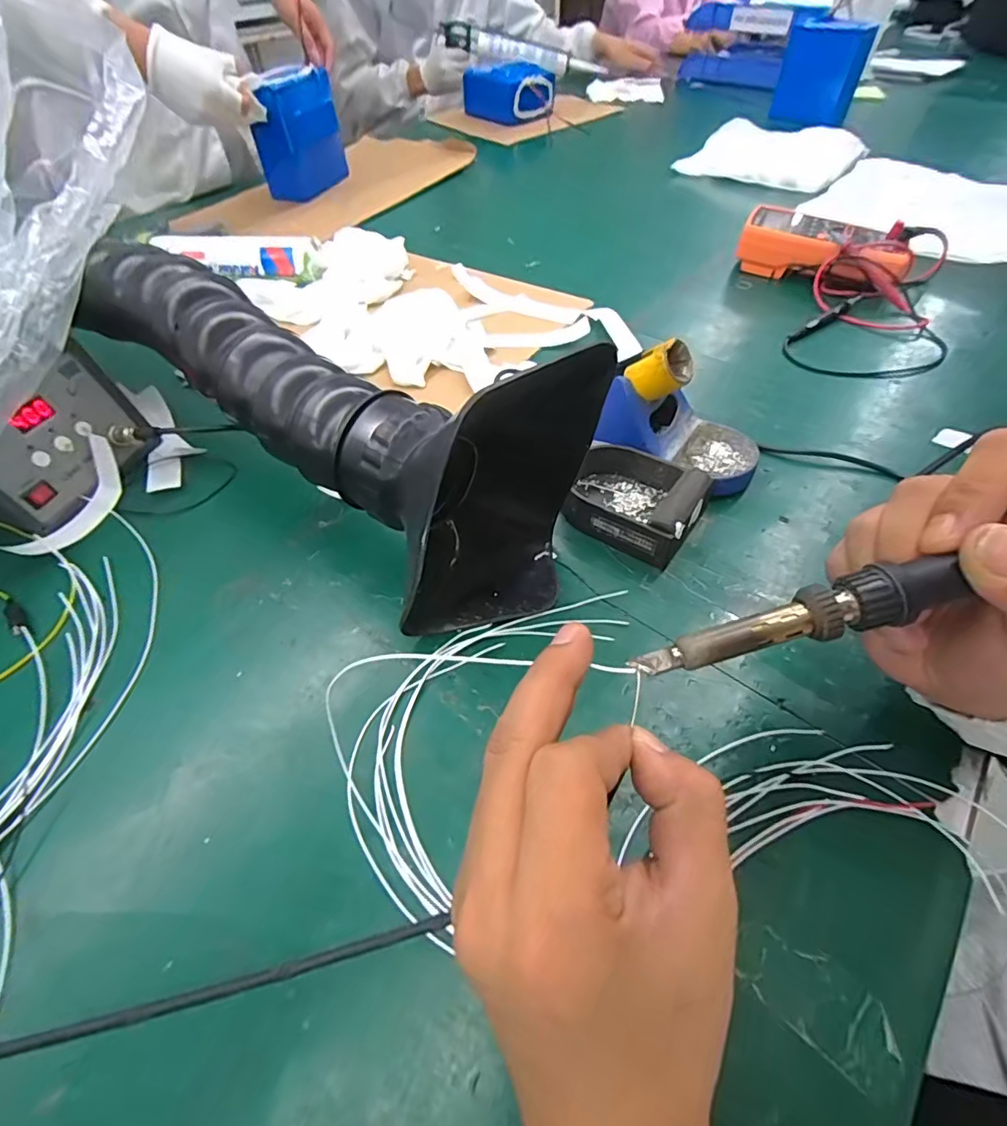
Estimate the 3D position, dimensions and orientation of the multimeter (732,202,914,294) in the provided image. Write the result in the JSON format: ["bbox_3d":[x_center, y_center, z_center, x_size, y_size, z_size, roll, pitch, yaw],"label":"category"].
[{"bbox_3d":[0.378,-0.371,0.627,0.176,0.050,0.087,29,57,23],"label":"multimeter"}]

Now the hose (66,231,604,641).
[{"bbox_3d":[-0.140,-0.111,0.346,0.418,0.115,0.148,29,57,7],"label":"hose"}]

